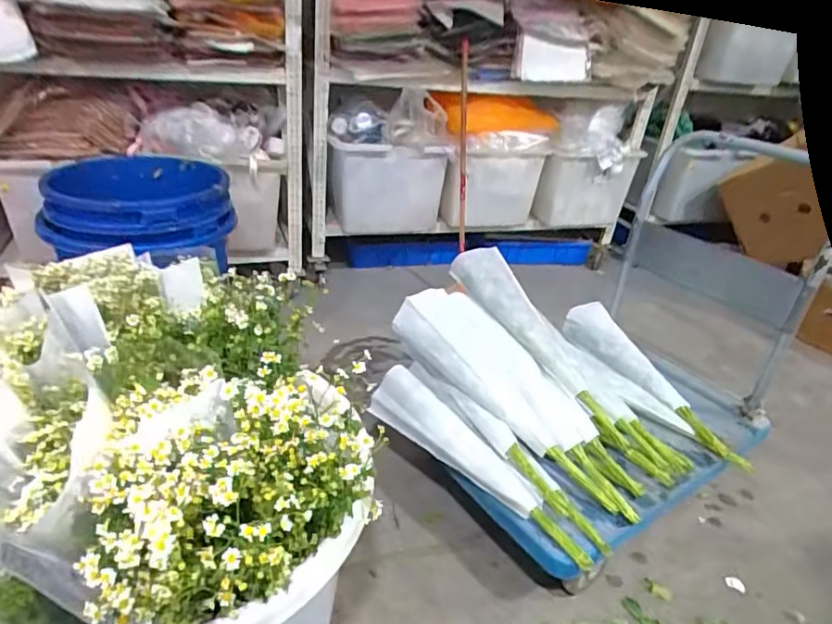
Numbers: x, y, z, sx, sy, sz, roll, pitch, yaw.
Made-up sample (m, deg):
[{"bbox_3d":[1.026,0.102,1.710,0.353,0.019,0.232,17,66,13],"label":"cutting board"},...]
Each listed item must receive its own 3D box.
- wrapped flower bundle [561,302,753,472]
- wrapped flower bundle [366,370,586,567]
[{"bbox_3d":[0.648,0.191,1.570,0.191,0.151,0.610,-9,33,-26],"label":"wrapped flower bundle"},{"bbox_3d":[0.132,0.321,1.240,0.607,0.100,0.106,28,36,33],"label":"wrapped flower bundle"}]

